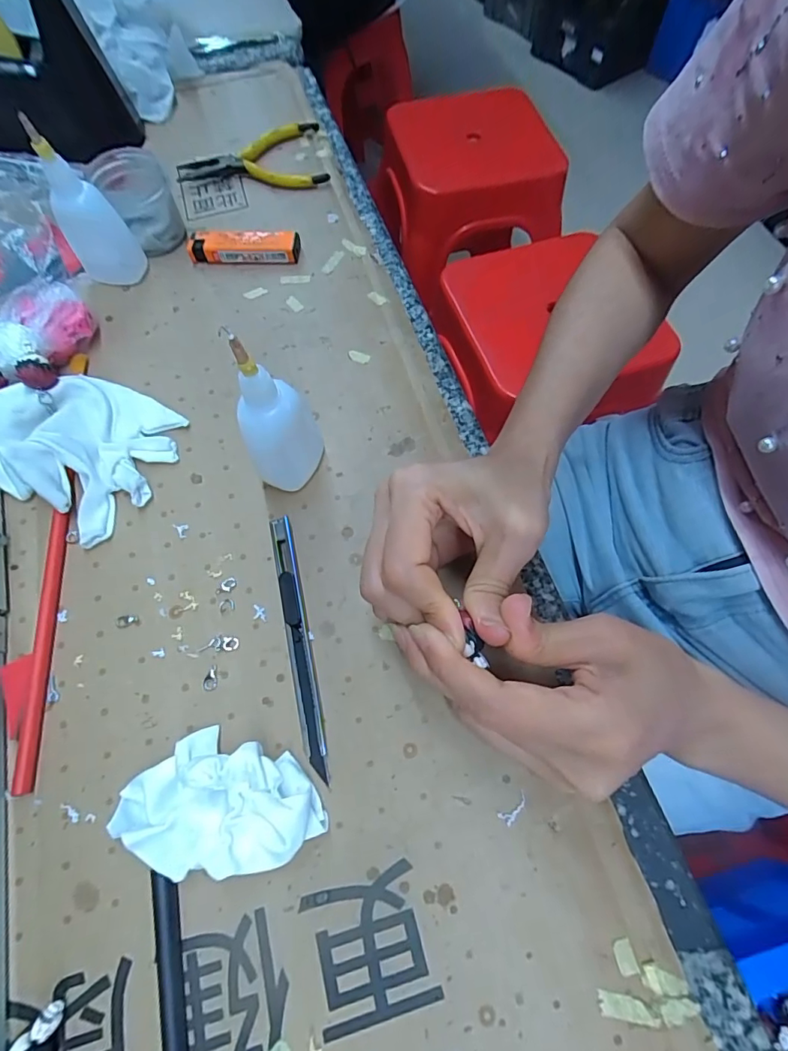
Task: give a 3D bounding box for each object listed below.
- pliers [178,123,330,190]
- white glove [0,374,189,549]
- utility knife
[{"bbox_3d":[-0.117,-0.298,0.393,0.118,0.015,0.077,-9,66,-7],"label":"pliers"},{"bbox_3d":[-0.192,-0.056,0.287,0.118,0.021,0.091,32,67,11],"label":"white glove"},{"bbox_3d":[-0.049,0.057,0.246,0.011,0.008,0.132,-11,66,-8],"label":"utility knife"}]

